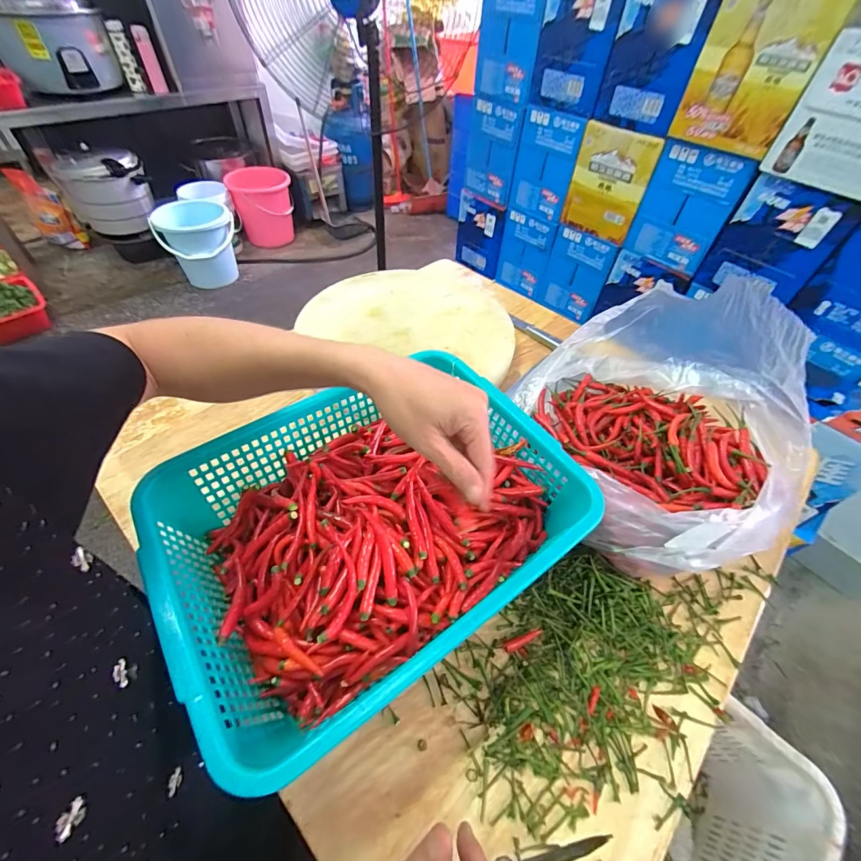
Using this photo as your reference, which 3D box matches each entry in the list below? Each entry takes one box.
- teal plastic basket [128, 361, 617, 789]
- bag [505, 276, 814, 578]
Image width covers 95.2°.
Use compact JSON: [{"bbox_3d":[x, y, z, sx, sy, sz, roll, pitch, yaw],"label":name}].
[{"bbox_3d":[-0.058,0.089,0.412,0.373,0.086,0.292,-29,58,-24],"label":"teal plastic basket"},{"bbox_3d":[0.275,-0.025,0.448,0.244,0.199,0.304,-8,52,-9],"label":"bag"}]

